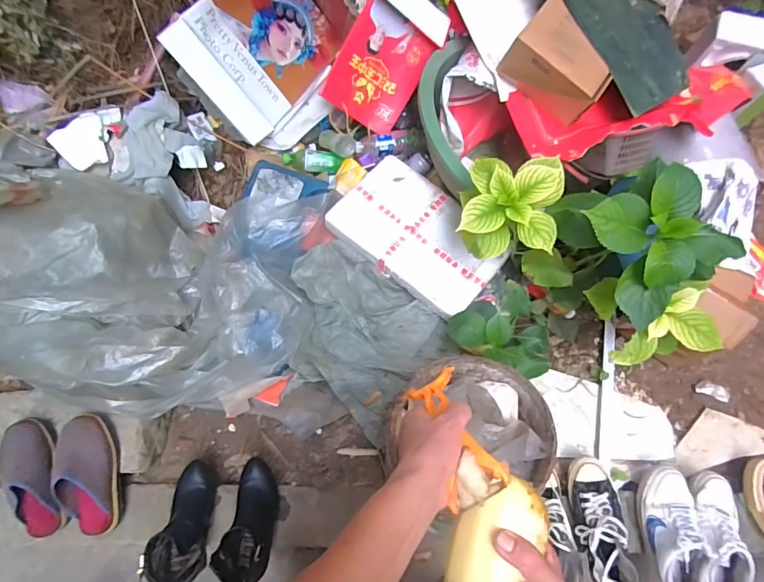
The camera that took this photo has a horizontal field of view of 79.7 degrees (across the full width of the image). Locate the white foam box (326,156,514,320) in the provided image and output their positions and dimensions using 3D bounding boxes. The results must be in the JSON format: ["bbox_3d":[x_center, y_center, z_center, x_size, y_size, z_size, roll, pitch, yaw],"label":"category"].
[{"bbox_3d":[0.100,-0.155,1.243,0.451,0.066,0.286,39,72,12],"label":"white foam box"}]

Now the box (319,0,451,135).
[{"bbox_3d":[0.015,-0.651,1.278,0.234,0.362,0.045,22,20,-30],"label":"box"}]

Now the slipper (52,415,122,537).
[{"bbox_3d":[-0.613,0.384,0.942,0.111,0.093,0.241,-12,87,-7],"label":"slipper"}]

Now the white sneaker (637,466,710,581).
[{"bbox_3d":[0.622,0.516,0.973,0.092,0.096,0.267,10,52,2],"label":"white sneaker"}]

